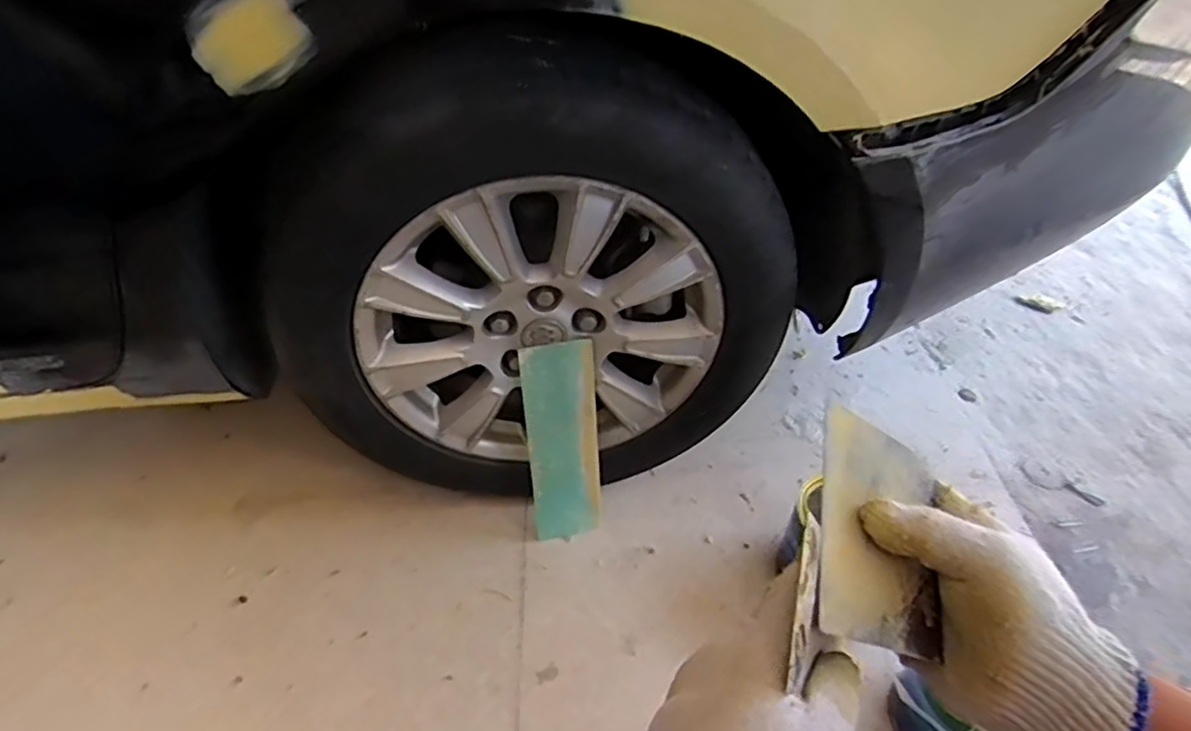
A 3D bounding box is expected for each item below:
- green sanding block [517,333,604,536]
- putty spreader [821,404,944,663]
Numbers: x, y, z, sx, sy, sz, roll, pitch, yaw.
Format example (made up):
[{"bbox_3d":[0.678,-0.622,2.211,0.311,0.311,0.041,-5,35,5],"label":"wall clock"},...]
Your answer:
[{"bbox_3d":[-0.046,0.113,0.957,0.102,0.321,0.017,-10,31,-12],"label":"green sanding block"},{"bbox_3d":[0.162,0.091,0.381,0.068,0.006,0.128,18,61,-6],"label":"putty spreader"}]

